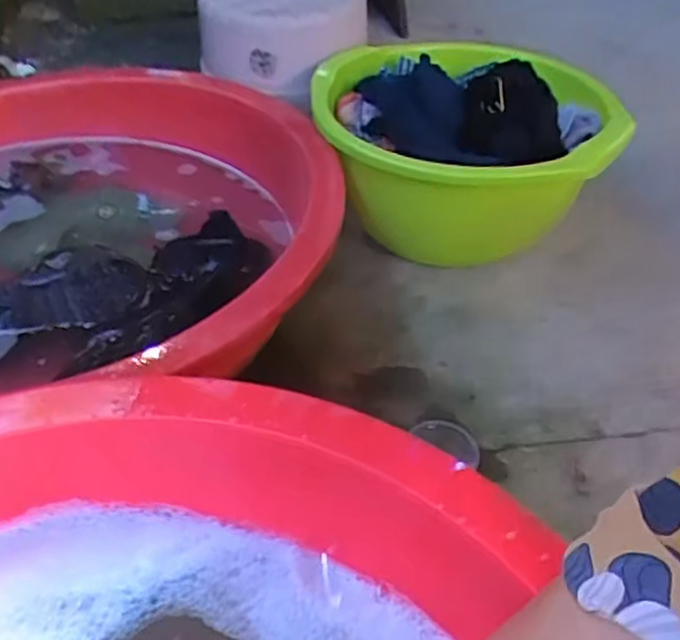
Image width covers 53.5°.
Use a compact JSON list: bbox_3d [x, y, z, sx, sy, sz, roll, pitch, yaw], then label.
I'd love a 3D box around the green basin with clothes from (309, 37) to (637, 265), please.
[{"bbox_3d":[0.164,-0.248,0.911,0.381,0.173,0.373,2,43,-2],"label":"green basin with clothes"}]

